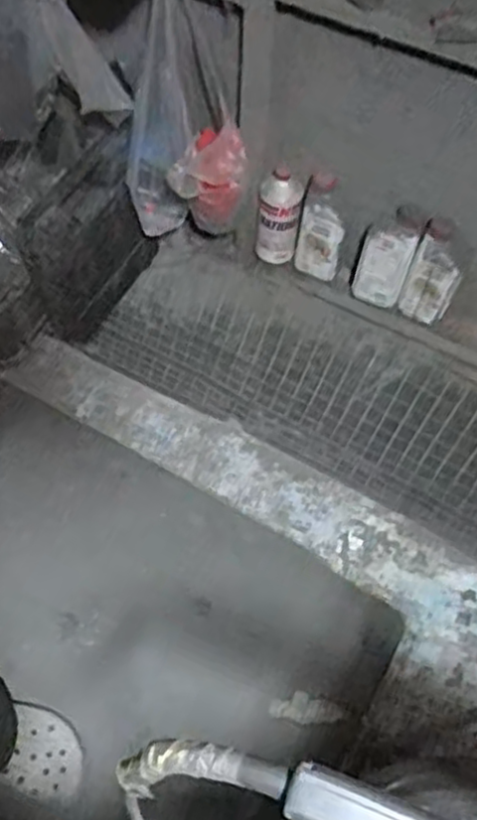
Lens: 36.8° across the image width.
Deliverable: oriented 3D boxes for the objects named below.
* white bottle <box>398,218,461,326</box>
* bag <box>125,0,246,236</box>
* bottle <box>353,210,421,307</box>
[{"bbox_3d":[0.355,-0.236,1.315,0.090,0.197,0.048,26,63,12],"label":"white bottle"},{"bbox_3d":[-0.090,-0.454,1.188,0.191,0.356,0.200,-8,61,-7],"label":"bag"},{"bbox_3d":[0.273,-0.276,1.350,0.094,0.198,0.059,19,62,8],"label":"bottle"}]

